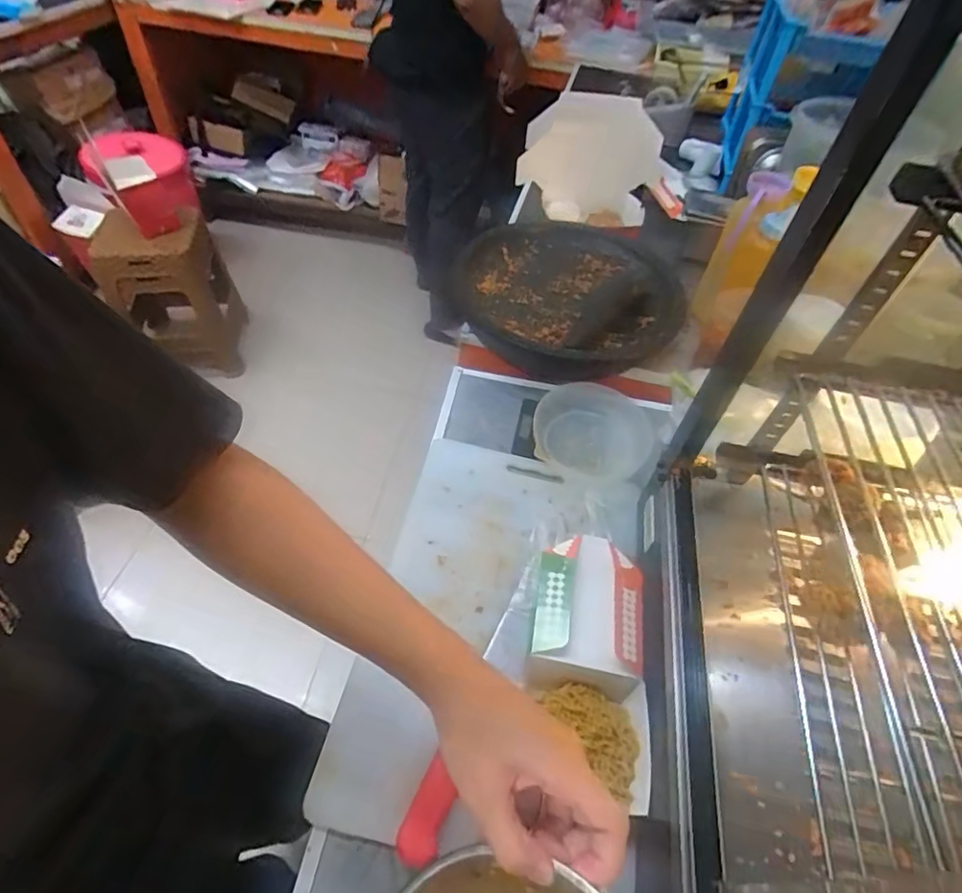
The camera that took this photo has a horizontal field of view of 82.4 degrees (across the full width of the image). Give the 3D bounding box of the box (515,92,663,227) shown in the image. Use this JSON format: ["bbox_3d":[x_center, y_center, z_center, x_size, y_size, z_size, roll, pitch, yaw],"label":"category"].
[{"bbox_3d":[0.210,-0.568,1.078,0.257,0.178,0.167,15,50,7],"label":"box"}]

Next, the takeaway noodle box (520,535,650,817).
[{"bbox_3d":[0.103,0.206,0.533,0.107,0.056,0.230,6,50,0],"label":"takeaway noodle box"}]

